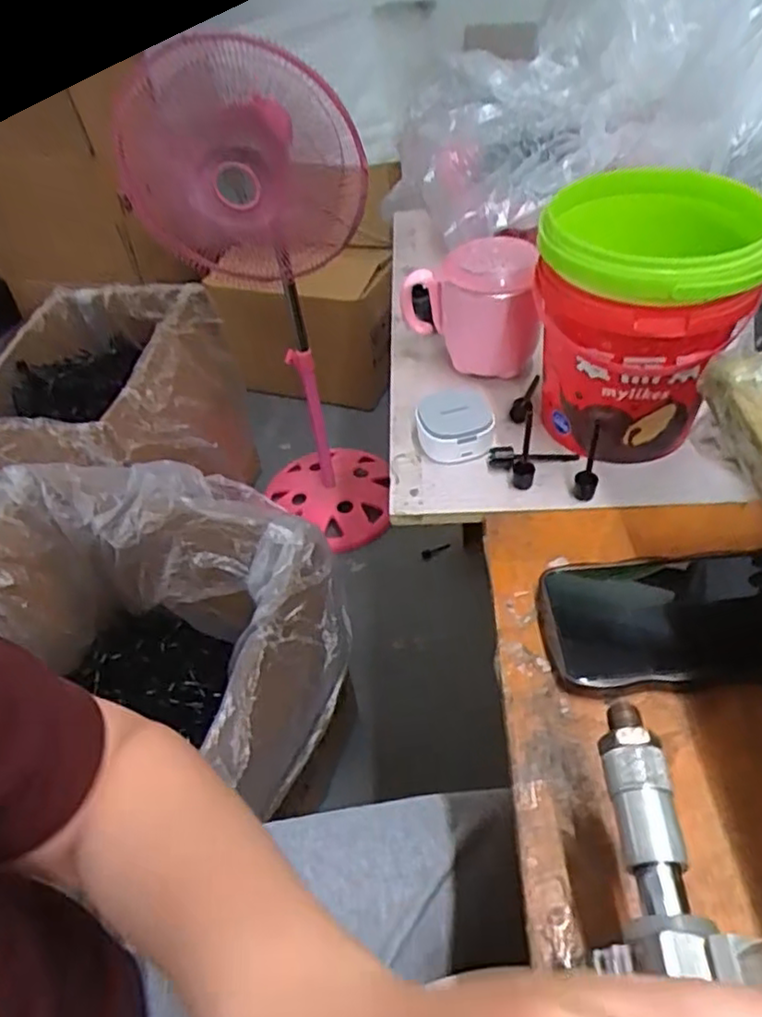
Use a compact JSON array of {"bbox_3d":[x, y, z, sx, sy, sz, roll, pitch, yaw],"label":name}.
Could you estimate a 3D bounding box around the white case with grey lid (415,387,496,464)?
[{"bbox_3d":[0.053,-0.062,0.492,0.054,0.033,0.053,-2,46,5],"label":"white case with grey lid"}]

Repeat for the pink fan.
[{"bbox_3d":[-0.175,-0.323,1.175,0.334,0.853,0.301,-9,46,-2],"label":"pink fan"}]

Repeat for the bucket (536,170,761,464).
[{"bbox_3d":[0.168,-0.119,0.449,0.127,0.155,0.122,10,48,15],"label":"bucket"}]

